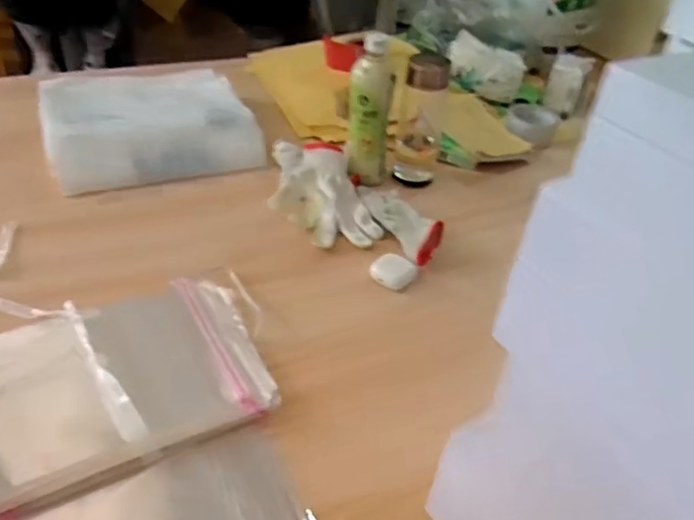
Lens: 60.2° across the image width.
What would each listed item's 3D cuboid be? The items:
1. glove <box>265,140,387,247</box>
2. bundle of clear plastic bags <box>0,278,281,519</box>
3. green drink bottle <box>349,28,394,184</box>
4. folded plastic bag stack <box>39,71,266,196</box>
[{"bbox_3d":[-0.046,-0.102,0.845,0.130,0.052,0.226,-9,40,-19],"label":"glove"},{"bbox_3d":[-0.214,0.105,0.567,0.274,0.042,0.207,-15,42,-26],"label":"bundle of clear plastic bags"},{"bbox_3d":[0.033,-0.211,0.862,0.064,0.203,0.051,8,37,3],"label":"green drink bottle"},{"bbox_3d":[-0.318,-0.228,0.957,0.304,0.065,0.299,-11,41,-22],"label":"folded plastic bag stack"}]

